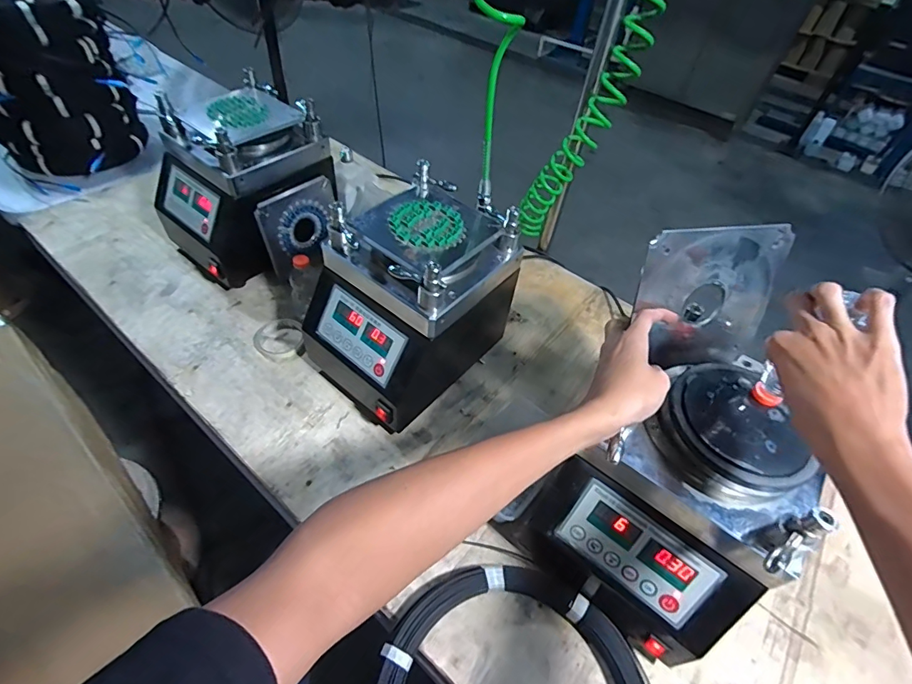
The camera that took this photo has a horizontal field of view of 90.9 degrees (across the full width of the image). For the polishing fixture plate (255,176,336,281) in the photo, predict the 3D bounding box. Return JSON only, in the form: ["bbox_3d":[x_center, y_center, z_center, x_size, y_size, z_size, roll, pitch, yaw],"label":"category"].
[{"bbox_3d":[-0.303,-0.231,0.898,0.019,0.148,0.168,25,50,36],"label":"polishing fixture plate"}]

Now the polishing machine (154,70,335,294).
[{"bbox_3d":[-0.421,-0.314,0.884,0.232,0.280,0.278,36,54,23],"label":"polishing machine"}]

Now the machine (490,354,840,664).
[{"bbox_3d":[0.244,0.189,0.538,0.218,0.273,0.225,38,57,24],"label":"machine"}]

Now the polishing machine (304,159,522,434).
[{"bbox_3d":[-0.075,-0.069,0.727,0.238,0.276,0.285,38,57,24],"label":"polishing machine"}]

